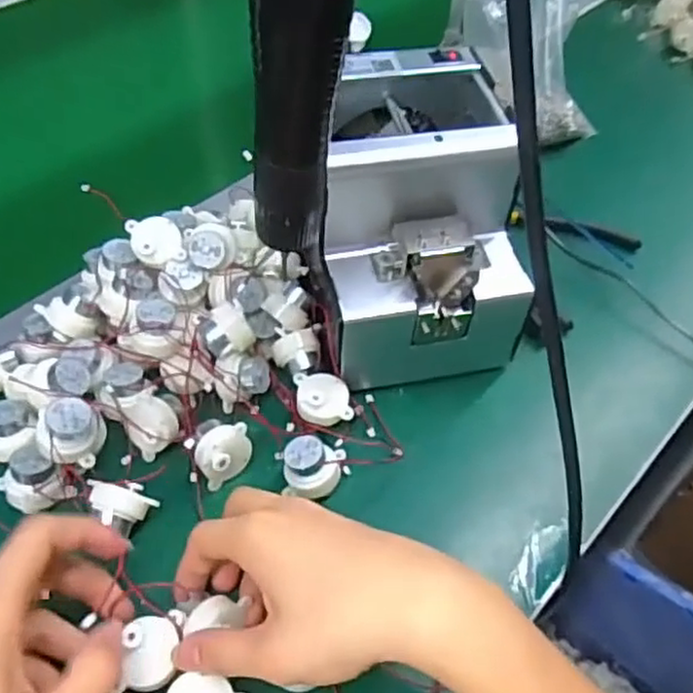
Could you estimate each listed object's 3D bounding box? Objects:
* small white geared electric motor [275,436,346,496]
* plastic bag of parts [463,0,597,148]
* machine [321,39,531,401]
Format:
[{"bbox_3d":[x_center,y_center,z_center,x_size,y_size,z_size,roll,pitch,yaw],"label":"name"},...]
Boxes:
[{"bbox_3d":[-0.022,0.072,0.420,0.038,0.022,0.032,7,48,0],"label":"small white geared electric motor"},{"bbox_3d":[0.170,-0.257,0.623,0.124,0.153,0.033,-13,18,-15],"label":"plastic bag of parts"},{"bbox_3d":[0.043,-0.082,0.469,0.135,0.146,0.168,-2,49,-8],"label":"machine"}]

